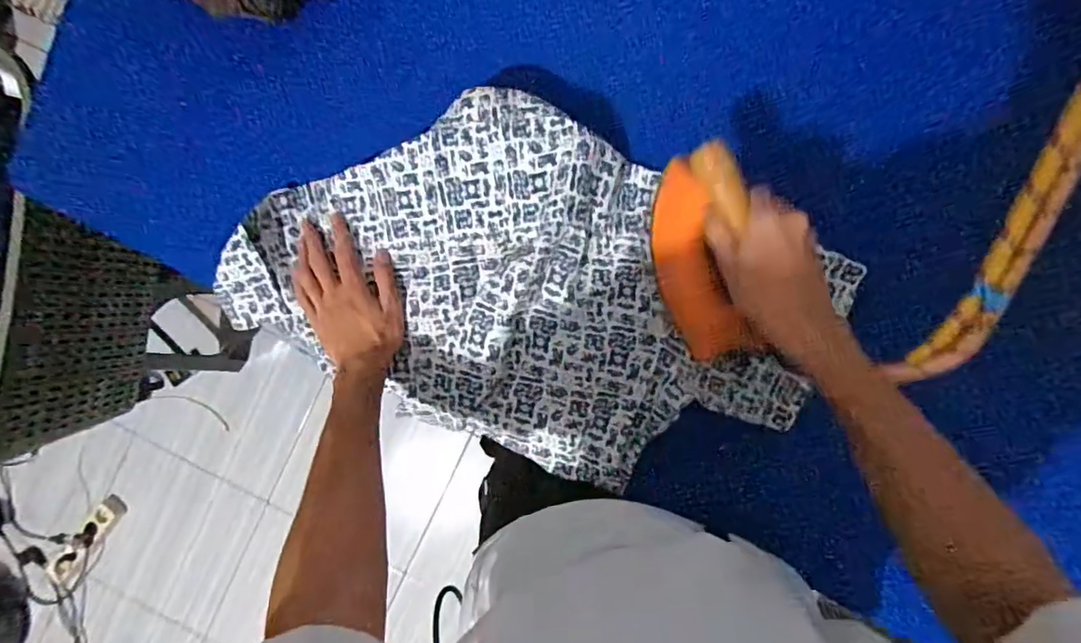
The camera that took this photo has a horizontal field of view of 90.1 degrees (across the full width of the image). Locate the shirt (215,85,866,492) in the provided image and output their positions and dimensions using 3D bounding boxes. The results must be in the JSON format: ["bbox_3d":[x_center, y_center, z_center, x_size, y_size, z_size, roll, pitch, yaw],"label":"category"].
[{"bbox_3d":[-0.013,-0.032,0.532,0.566,0.066,0.314,26,92,3],"label":"shirt"}]

